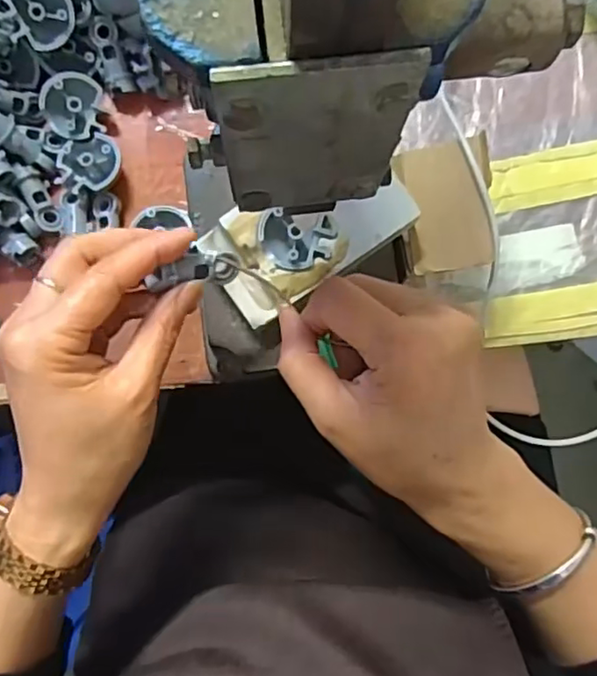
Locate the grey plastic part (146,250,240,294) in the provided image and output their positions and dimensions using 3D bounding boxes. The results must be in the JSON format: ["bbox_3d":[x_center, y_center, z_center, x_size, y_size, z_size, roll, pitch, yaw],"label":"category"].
[{"bbox_3d":[-0.047,-0.030,0.283,0.041,0.016,0.014,-16,83,-31],"label":"grey plastic part"}]

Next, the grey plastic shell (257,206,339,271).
[{"bbox_3d":[-0.001,-0.050,0.320,0.039,0.012,0.030,9,83,-1],"label":"grey plastic shell"}]

